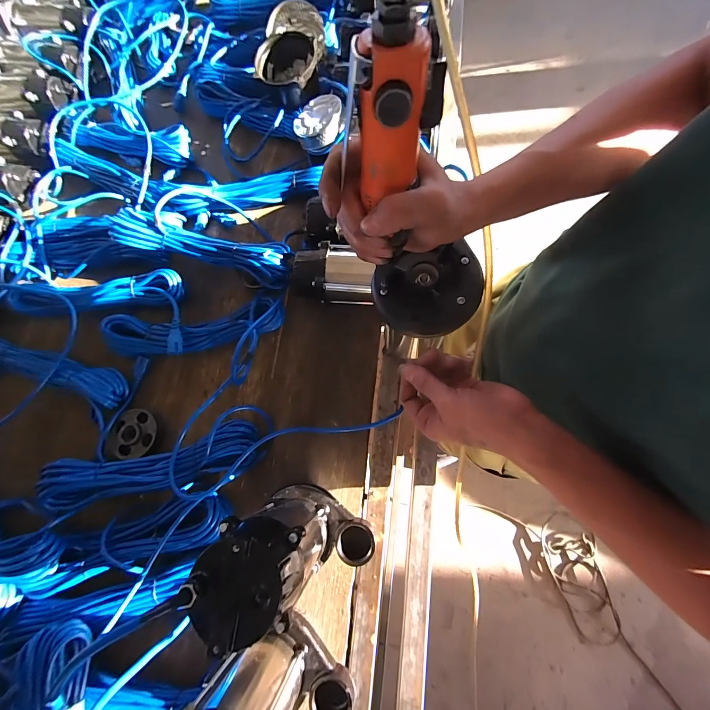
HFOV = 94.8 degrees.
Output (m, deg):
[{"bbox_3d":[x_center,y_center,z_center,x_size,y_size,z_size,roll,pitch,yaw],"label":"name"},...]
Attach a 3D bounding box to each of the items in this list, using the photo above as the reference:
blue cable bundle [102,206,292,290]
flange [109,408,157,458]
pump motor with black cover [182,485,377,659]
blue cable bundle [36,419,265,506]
[{"bbox_3d":[-0.280,-0.205,0.597,0.343,0.045,0.082,15,76,10],"label":"blue cable bundle"},{"bbox_3d":[-0.391,0.137,0.578,0.068,0.018,0.084,-5,74,4],"label":"flange"},{"bbox_3d":[-0.058,0.221,0.378,0.144,0.232,0.101,2,75,6],"label":"pump motor with black cover"},{"bbox_3d":[-0.336,0.180,0.537,0.353,0.047,0.083,-13,74,2],"label":"blue cable bundle"}]

